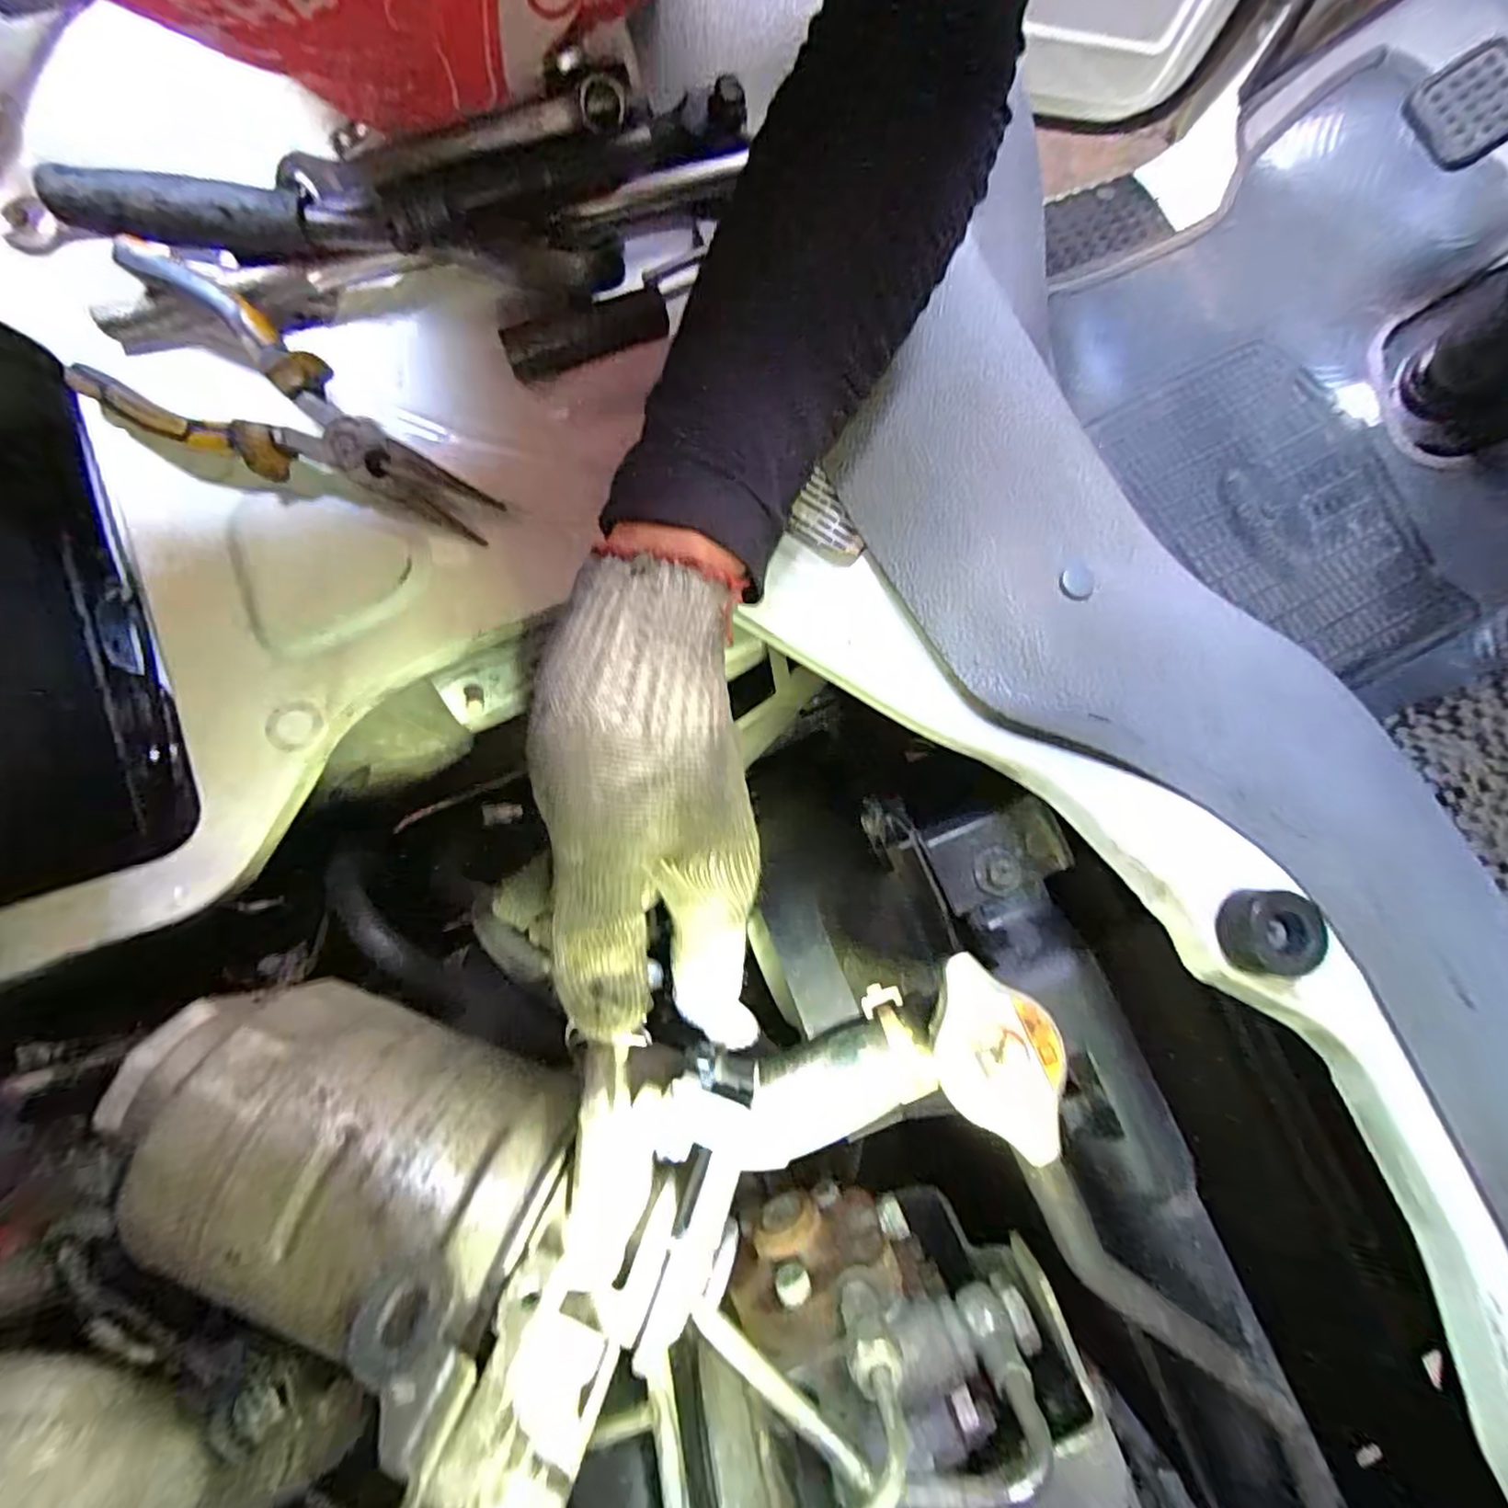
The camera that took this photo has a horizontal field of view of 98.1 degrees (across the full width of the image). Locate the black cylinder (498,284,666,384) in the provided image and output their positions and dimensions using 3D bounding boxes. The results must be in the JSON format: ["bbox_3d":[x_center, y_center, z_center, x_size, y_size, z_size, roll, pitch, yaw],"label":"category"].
[{"bbox_3d":[-0.080,-0.199,0.313,0.077,0.015,0.024,-21,81,-8],"label":"black cylinder"}]

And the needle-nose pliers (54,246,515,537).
[{"bbox_3d":[-0.197,-0.149,0.281,0.184,0.015,0.067,24,95,0],"label":"needle-nose pliers"}]

